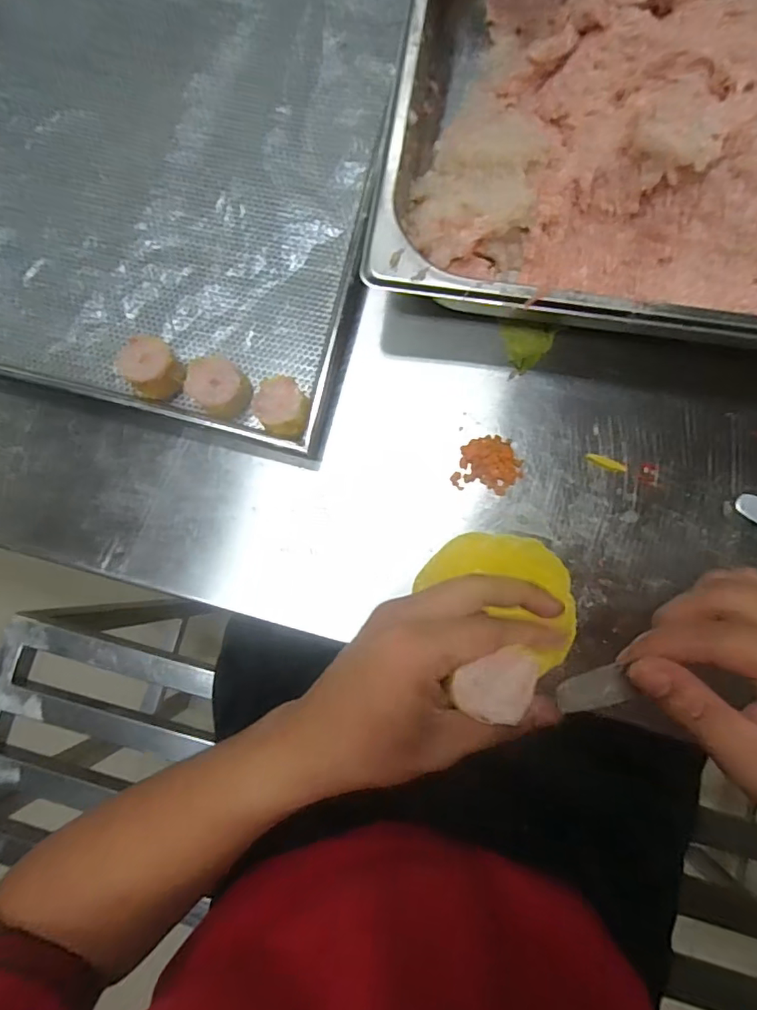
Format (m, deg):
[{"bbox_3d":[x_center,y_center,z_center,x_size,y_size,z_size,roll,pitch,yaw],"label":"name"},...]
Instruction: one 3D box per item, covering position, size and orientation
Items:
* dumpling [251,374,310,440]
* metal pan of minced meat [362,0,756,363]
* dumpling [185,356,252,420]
[{"bbox_3d":[-0.068,-0.069,0.386,0.037,0.029,0.048,-36,83,-1],"label":"dumpling"},{"bbox_3d":[0.265,-0.250,0.348,0.500,0.091,0.316,10,85,5],"label":"metal pan of minced meat"},{"bbox_3d":[-0.114,-0.085,0.389,0.042,0.031,0.037,38,88,7],"label":"dumpling"}]

